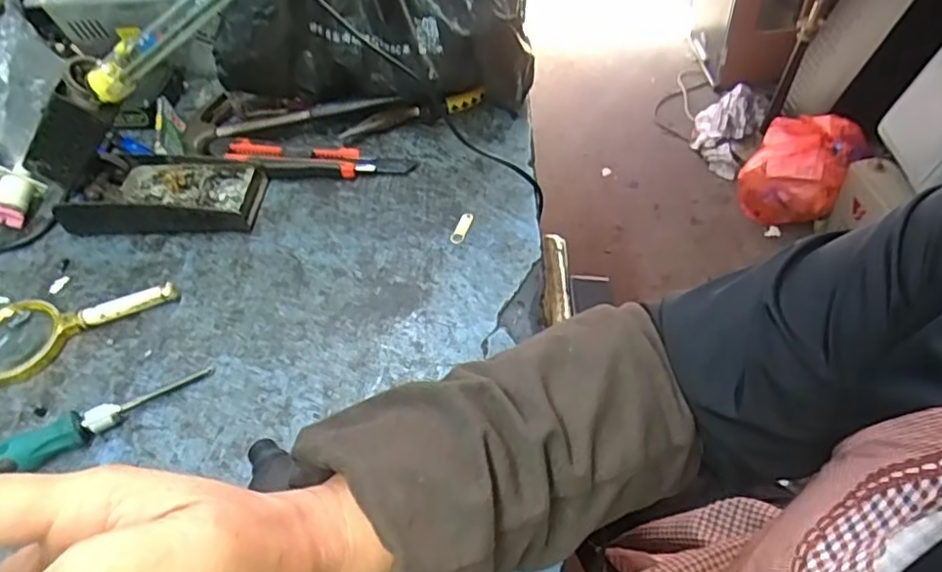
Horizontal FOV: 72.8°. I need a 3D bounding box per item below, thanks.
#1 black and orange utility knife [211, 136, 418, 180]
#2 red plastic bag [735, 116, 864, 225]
[{"bbox_3d":[-0.150,-0.116,0.584,0.188,0.018,0.039,6,51,10],"label":"black and orange utility knife"},{"bbox_3d":[0.790,-0.283,1.546,0.232,0.195,0.208,31,59,26],"label":"red plastic bag"}]

